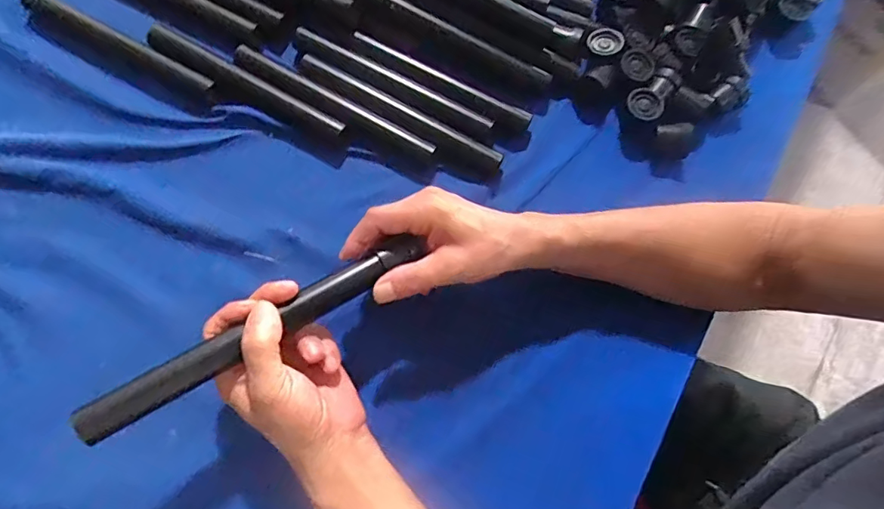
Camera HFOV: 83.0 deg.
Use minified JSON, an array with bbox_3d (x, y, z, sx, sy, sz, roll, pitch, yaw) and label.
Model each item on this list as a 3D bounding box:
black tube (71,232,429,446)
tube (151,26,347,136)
[{"bbox_3d":[-0.121,0.049,0.345,0.240,0.023,0.023,-30,75,-22],"label":"black tube"},{"bbox_3d":[-0.193,-0.164,0.489,0.213,0.023,0.026,29,71,6],"label":"tube"}]

